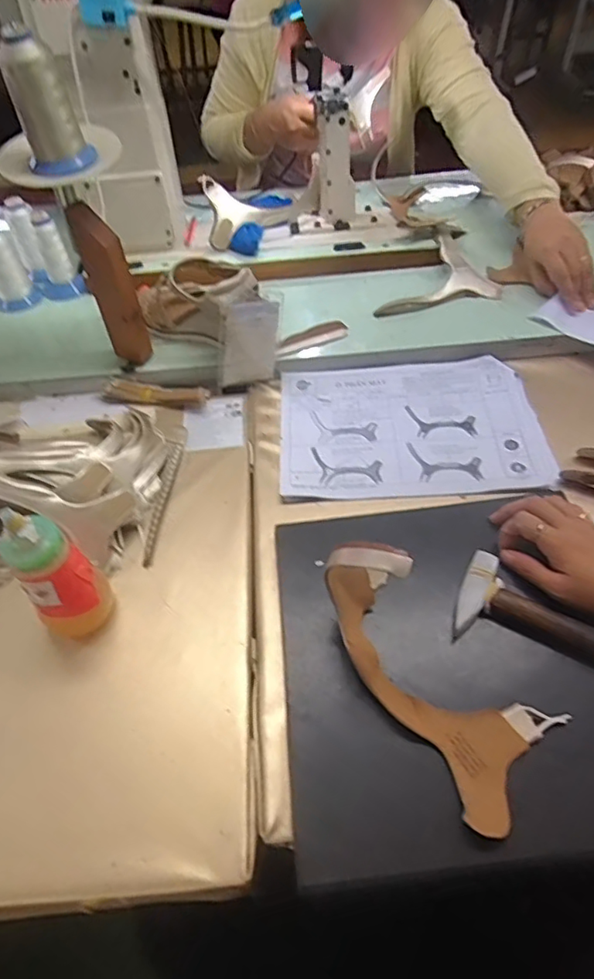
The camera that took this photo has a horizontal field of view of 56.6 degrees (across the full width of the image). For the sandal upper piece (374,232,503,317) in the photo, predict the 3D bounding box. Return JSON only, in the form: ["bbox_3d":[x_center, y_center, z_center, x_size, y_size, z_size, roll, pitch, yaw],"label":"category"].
[{"bbox_3d":[0.217,-0.292,0.788,0.131,0.040,0.201,30,58,24],"label":"sandal upper piece"}]

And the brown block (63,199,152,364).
[{"bbox_3d":[-0.219,-0.238,0.661,0.049,0.184,0.033,-20,53,-13],"label":"brown block"}]

